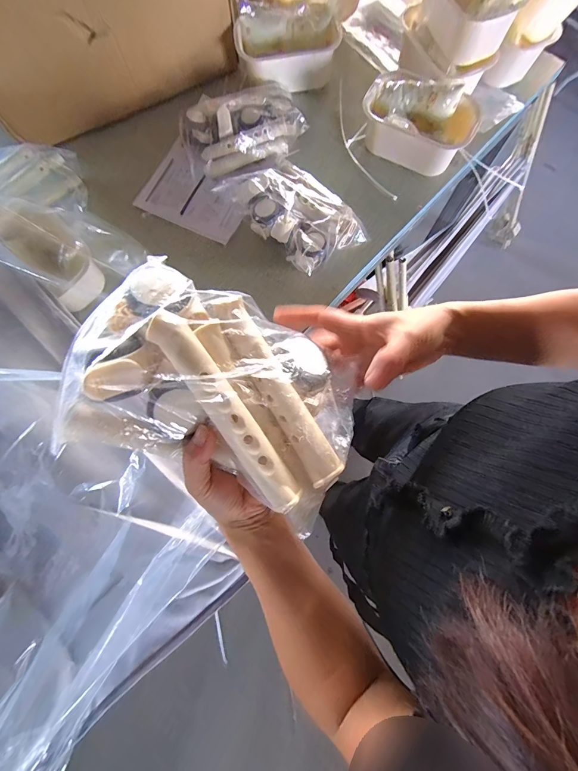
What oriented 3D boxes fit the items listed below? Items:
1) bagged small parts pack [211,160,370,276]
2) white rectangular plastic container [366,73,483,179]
[{"bbox_3d":[0.014,-0.318,0.603,0.155,0.066,0.234,-42,80,-8],"label":"bagged small parts pack"},{"bbox_3d":[0.235,-0.479,0.617,0.202,0.094,0.115,26,79,6],"label":"white rectangular plastic container"}]

